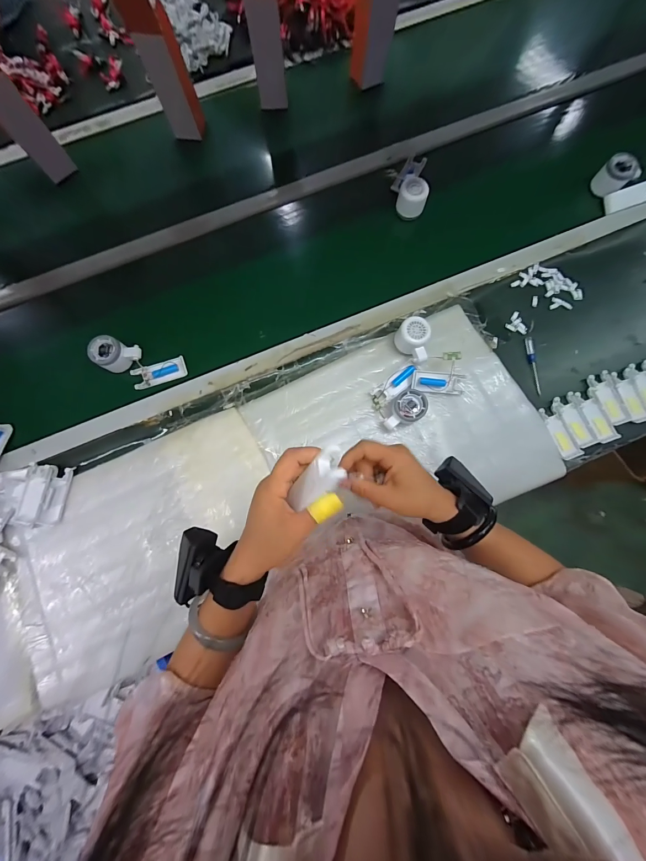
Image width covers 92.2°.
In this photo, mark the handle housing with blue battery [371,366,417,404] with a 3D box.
[{"bbox_3d":[0.140,-0.088,0.597,0.094,0.015,0.037,-38,83,-6],"label":"handle housing with blue battery"}]

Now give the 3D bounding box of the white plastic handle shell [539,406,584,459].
[{"bbox_3d":[0.453,0.003,0.592,0.041,0.007,0.102,-20,81,-3],"label":"white plastic handle shell"}]

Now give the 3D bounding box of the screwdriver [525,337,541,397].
[{"bbox_3d":[0.422,-0.130,0.622,0.014,0.009,0.119,-7,81,-1],"label":"screwdriver"}]

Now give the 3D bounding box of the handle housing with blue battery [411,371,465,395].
[{"bbox_3d":[0.221,-0.092,0.595,0.101,0.021,0.041,2,81,0],"label":"handle housing with blue battery"}]

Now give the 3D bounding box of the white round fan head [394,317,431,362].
[{"bbox_3d":[0.174,-0.170,0.590,0.057,0.052,0.079,-43,83,-6],"label":"white round fan head"}]

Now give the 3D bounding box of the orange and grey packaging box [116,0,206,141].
[{"bbox_3d":[-0.306,-0.705,0.604,0.076,0.212,0.052,-8,81,-1],"label":"orange and grey packaging box"}]

